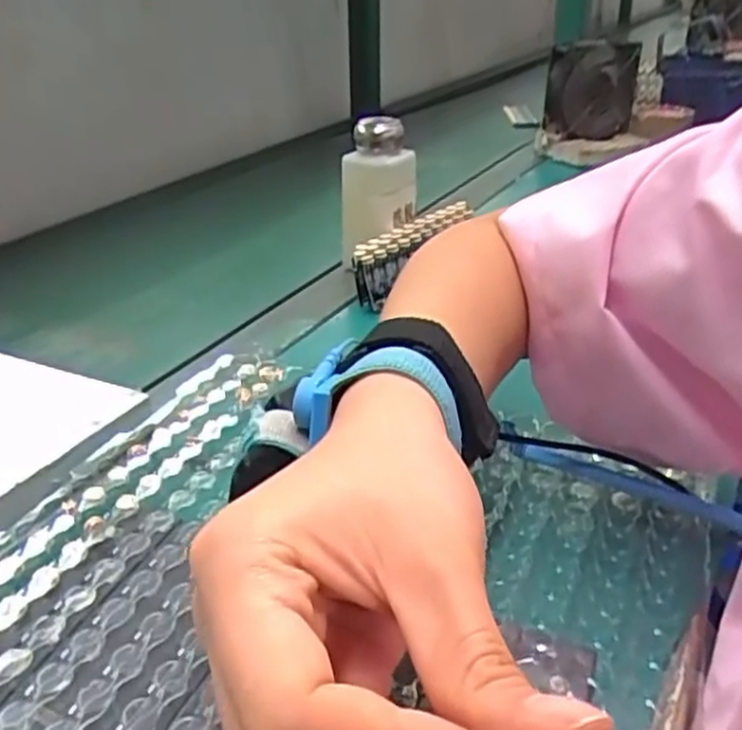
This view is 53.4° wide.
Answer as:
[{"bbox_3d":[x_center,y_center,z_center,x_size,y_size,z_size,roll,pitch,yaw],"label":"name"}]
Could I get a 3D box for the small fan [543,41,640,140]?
[{"bbox_3d":[0.319,-0.391,1.054,0.157,0.128,0.034,-11,16,-23],"label":"small fan"}]

